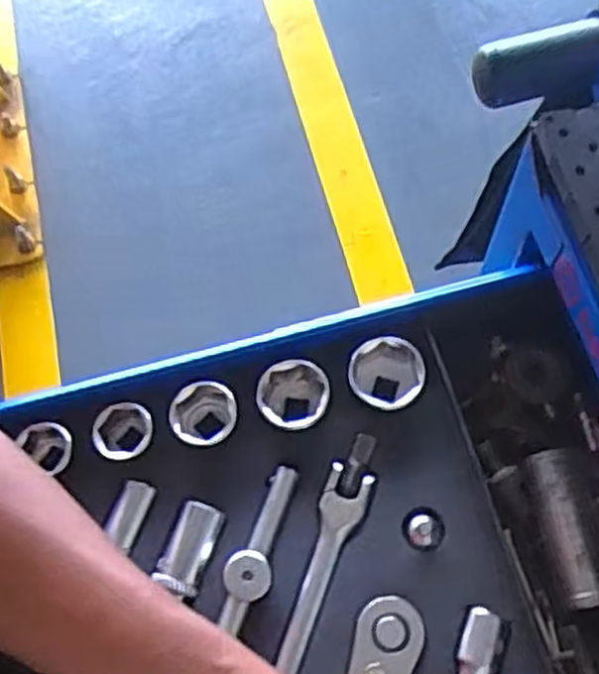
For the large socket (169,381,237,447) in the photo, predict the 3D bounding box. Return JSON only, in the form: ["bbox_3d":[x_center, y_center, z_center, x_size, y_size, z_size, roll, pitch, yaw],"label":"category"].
[{"bbox_3d":[-0.051,0.045,0.431,0.034,0.033,0.034,-1,67,2],"label":"large socket"}]

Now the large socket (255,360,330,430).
[{"bbox_3d":[-0.003,0.035,0.433,0.038,0.031,0.036,-10,67,-2],"label":"large socket"}]

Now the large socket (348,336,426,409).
[{"bbox_3d":[0.047,0.023,0.437,0.039,0.039,0.041,-1,67,2],"label":"large socket"}]

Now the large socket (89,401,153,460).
[{"bbox_3d":[-0.095,0.054,0.429,0.031,0.027,0.028,-11,67,-2],"label":"large socket"}]

